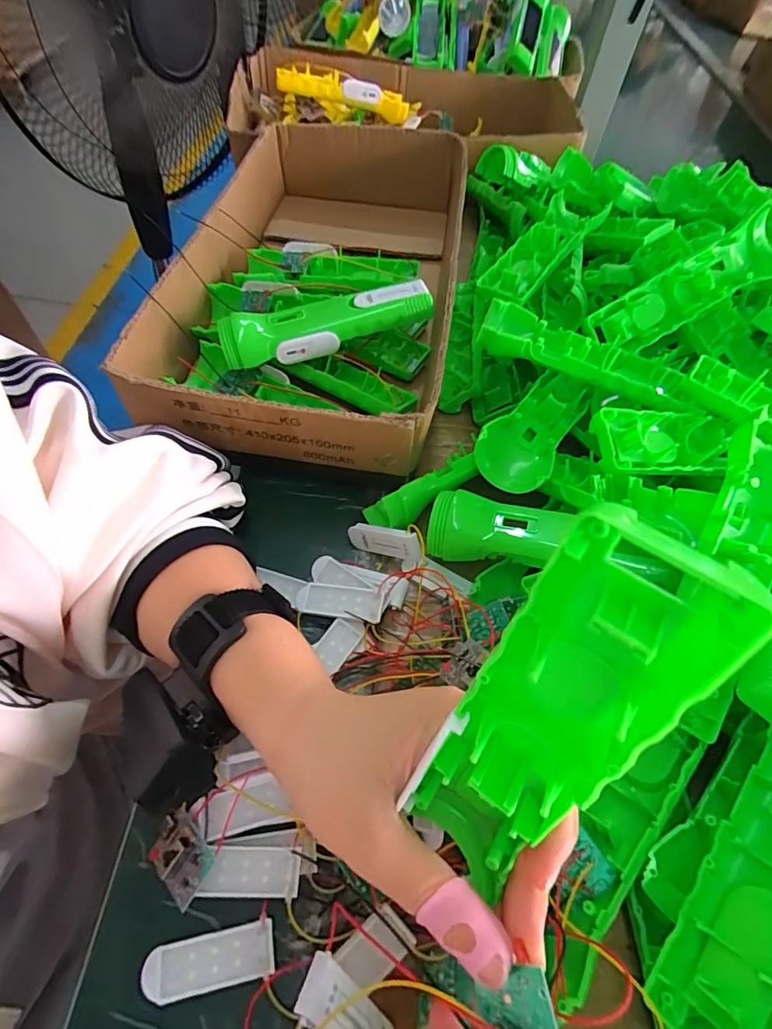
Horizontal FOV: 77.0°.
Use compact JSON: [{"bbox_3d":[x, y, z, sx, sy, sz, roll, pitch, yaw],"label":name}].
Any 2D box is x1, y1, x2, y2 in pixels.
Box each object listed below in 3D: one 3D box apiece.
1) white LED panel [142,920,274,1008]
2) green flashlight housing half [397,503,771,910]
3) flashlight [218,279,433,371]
[{"bbox_3d":[-0.081,0.205,0.222,0.057,0.005,0.021,-7,58,-10],"label":"white LED panel"},{"bbox_3d":[0.044,0.058,0.136,0.042,0.130,0.020,26,34,12],"label":"green flashlight housing half"},{"bbox_3d":[-0.047,-0.148,0.378,0.161,0.039,0.042,-10,59,-12],"label":"flashlight"}]

